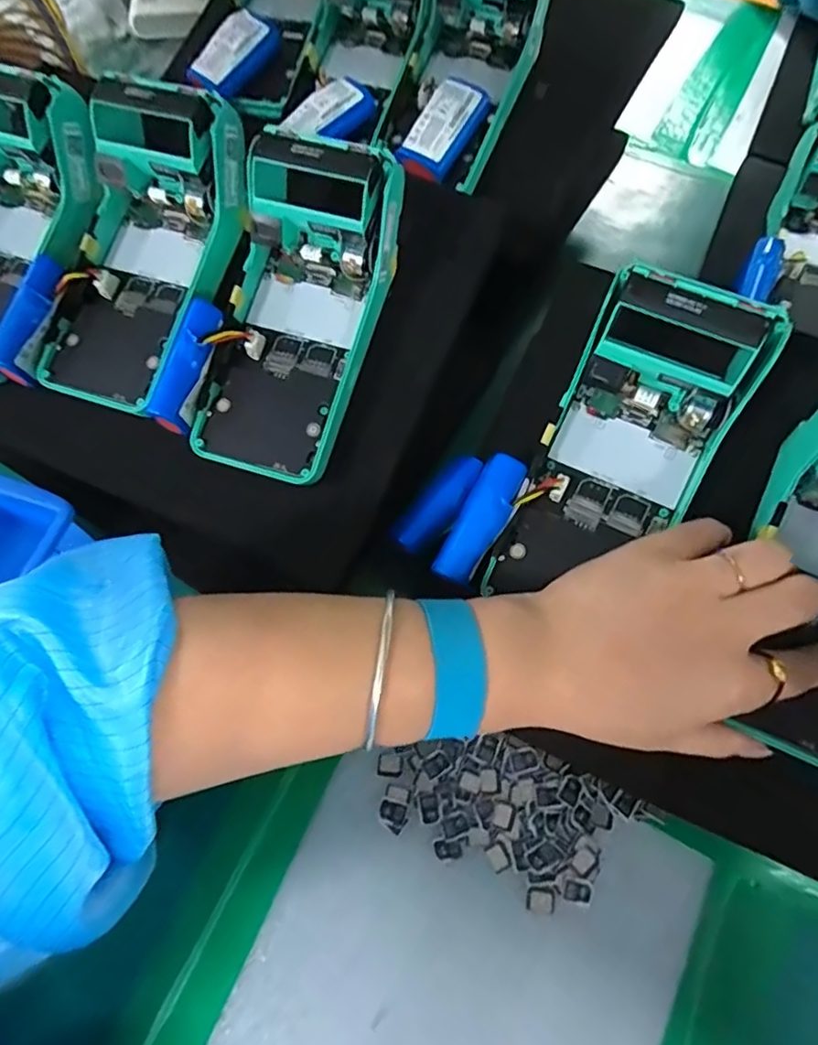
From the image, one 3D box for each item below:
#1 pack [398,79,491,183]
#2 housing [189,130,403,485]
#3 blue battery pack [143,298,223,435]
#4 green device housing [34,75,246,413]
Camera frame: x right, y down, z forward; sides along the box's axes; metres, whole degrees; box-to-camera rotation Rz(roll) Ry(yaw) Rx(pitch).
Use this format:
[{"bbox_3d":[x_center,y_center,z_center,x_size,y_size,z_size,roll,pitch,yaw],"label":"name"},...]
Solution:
[{"bbox_3d":[0.023,-0.261,0.384,0.035,0.016,0.071,34,87,12],"label":"pack"},{"bbox_3d":[-0.060,-0.110,0.318,0.075,0.053,0.166,18,96,5],"label":"housing"},{"bbox_3d":[-0.118,-0.087,0.312,0.020,0.021,0.073,17,83,5],"label":"blue battery pack"},{"bbox_3d":[-0.151,-0.150,0.330,0.086,0.054,0.169,25,96,8],"label":"green device housing"}]

